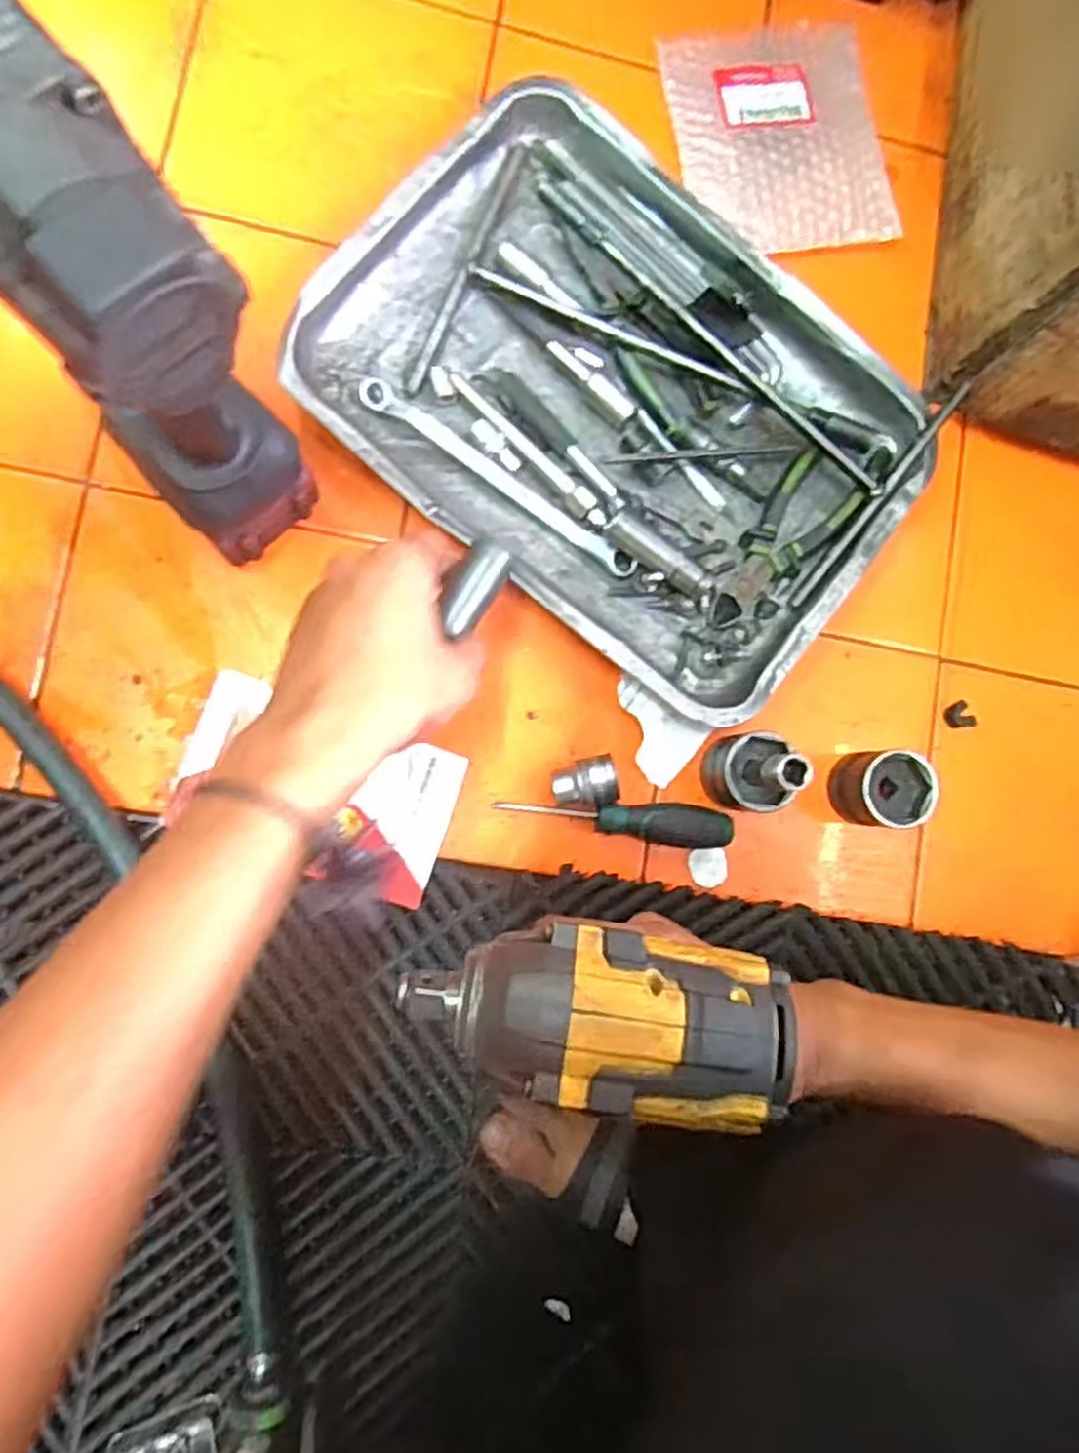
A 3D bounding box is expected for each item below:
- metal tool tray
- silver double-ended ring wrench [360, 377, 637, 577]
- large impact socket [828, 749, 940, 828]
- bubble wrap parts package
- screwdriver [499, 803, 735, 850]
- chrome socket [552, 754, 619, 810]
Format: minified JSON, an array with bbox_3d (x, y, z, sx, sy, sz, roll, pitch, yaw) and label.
[{"bbox_3d":[0.062,-0.224,0.518,0.382,0.046,0.314,39,81,-4],"label":"metal tool tray"},{"bbox_3d":[-0.025,-0.163,0.502,0.210,0.010,0.018,34,82,-4],"label":"silver double-ended ring wrench"},{"bbox_3d":[0.233,0.043,0.522,0.054,0.050,0.049,5,85,-8],"label":"large impact socket"},{"bbox_3d":[0.177,-0.442,0.567,0.157,0.027,0.177,-10,87,-9],"label":"bubble wrap parts package"},{"bbox_3d":[0.052,0.059,0.503,0.154,0.029,0.027,9,84,-7],"label":"screwdriver"},{"bbox_3d":[0.028,0.038,0.499,0.041,0.031,0.032,-11,87,-9],"label":"chrome socket"}]

